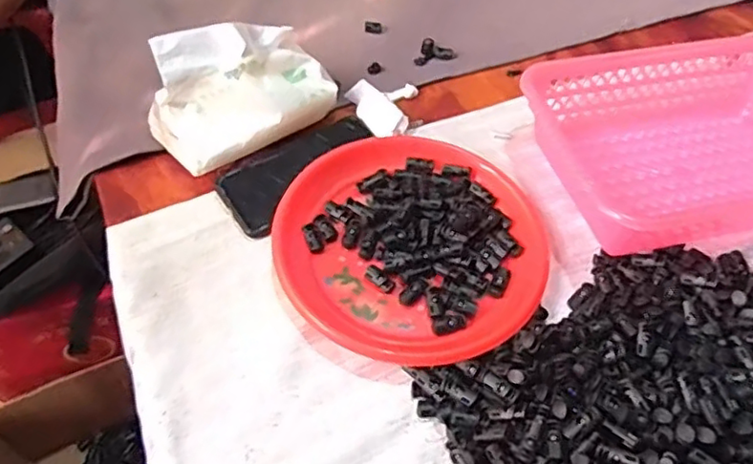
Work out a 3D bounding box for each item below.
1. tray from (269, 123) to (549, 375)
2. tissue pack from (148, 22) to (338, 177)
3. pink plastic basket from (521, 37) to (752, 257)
[{"bbox_3d":[0.032,0.004,0.540,0.221,0.028,0.221,1,54,-1],"label":"tray"},{"bbox_3d":[-0.130,-0.138,0.584,0.166,0.086,0.088,-33,61,-23],"label":"tissue pack"},{"bbox_3d":[0.300,-0.087,0.584,0.292,0.071,0.206,-9,55,-8],"label":"pink plastic basket"}]

